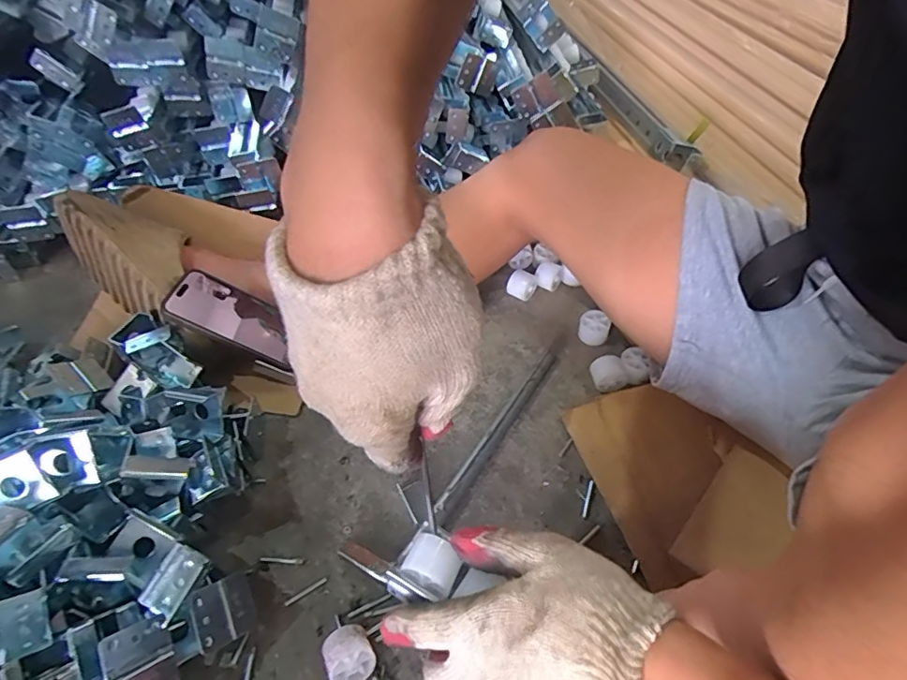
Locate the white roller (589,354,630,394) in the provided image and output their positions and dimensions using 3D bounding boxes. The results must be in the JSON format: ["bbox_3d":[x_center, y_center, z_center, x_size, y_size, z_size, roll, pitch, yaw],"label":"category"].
[{"bbox_3d":[0.165,0.040,0.565,0.037,0.030,0.033,-20,50,-16],"label":"white roller"}]

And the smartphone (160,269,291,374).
[{"bbox_3d":[-0.235,-0.025,0.566,0.132,0.013,0.069,27,44,-16],"label":"smartphone"}]

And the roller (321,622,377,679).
[{"bbox_3d":[-0.079,0.239,0.396,0.034,0.037,0.035,-26,52,-20],"label":"roller"}]

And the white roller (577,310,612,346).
[{"bbox_3d":[0.164,-0.013,0.615,0.035,0.030,0.030,15,50,14],"label":"white roller"}]

